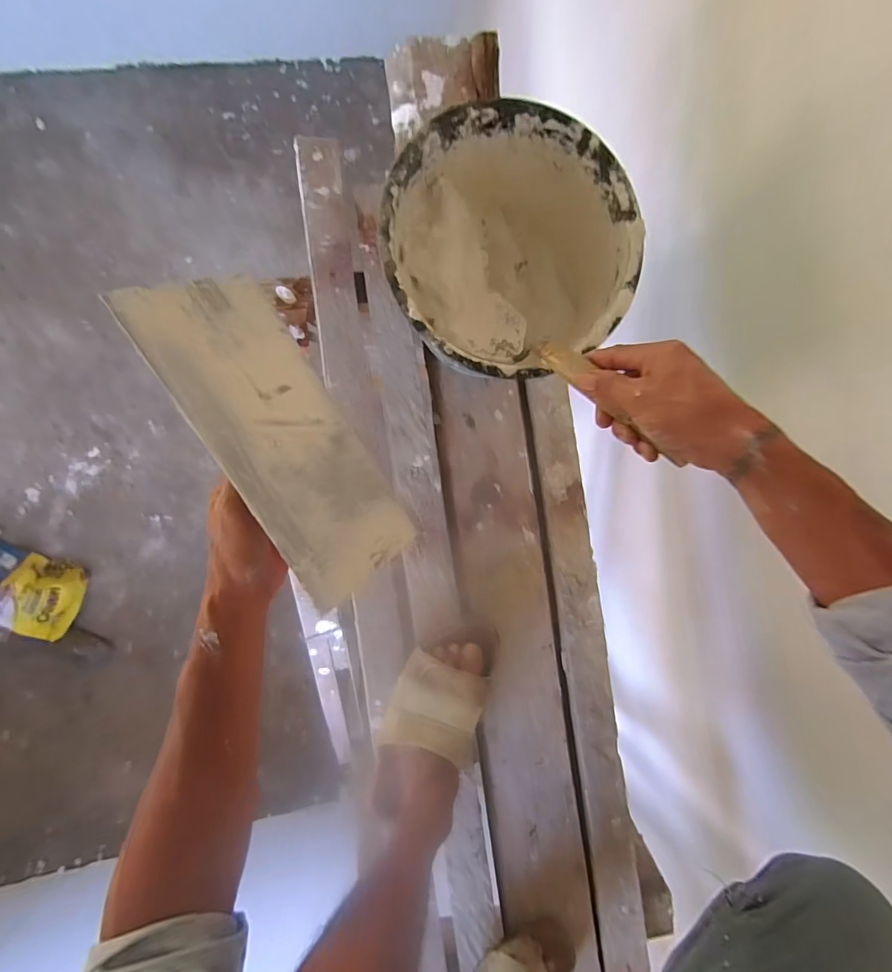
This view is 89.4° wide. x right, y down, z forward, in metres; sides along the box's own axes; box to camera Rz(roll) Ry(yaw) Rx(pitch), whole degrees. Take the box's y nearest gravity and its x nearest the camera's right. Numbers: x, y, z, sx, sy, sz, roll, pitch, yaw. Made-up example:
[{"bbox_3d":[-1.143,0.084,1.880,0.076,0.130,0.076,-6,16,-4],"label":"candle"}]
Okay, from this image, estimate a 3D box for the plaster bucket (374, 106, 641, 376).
[{"bbox_3d":[0.053,-0.242,0.502,0.243,0.159,0.252,0,88,-8],"label":"plaster bucket"}]

